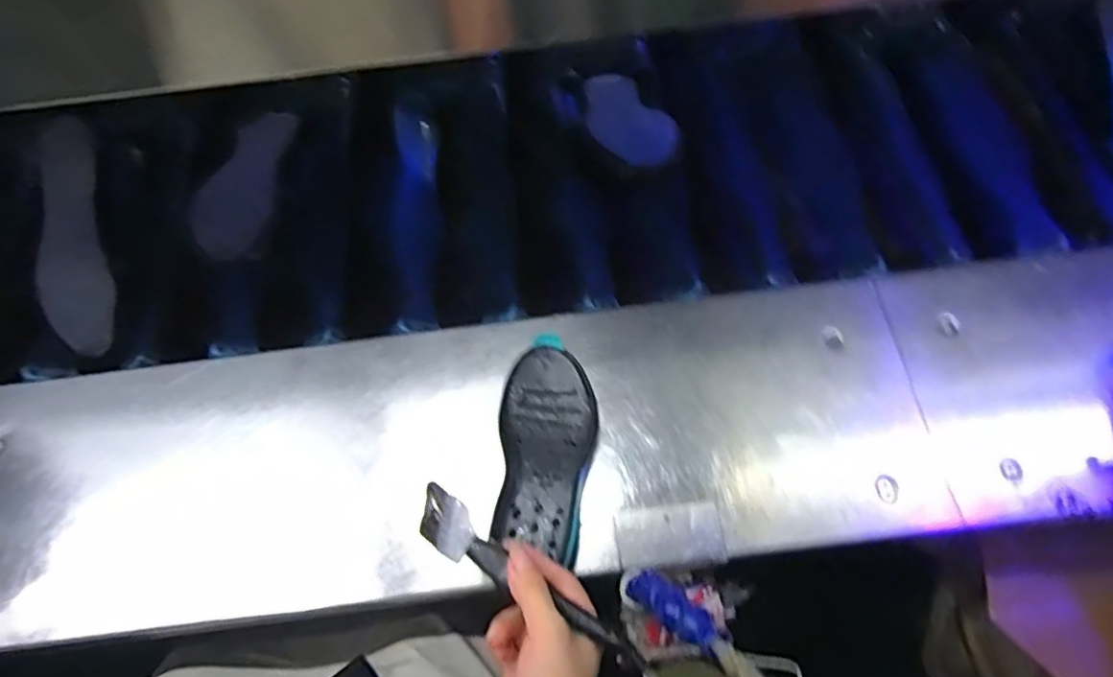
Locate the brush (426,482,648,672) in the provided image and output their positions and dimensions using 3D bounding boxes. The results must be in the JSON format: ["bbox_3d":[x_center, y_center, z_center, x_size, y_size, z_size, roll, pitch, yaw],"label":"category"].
[{"bbox_3d":[-0.021,0.148,0.414,0.170,0.010,0.031,29,71,21],"label":"brush"}]

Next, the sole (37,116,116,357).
[{"bbox_3d":[-0.516,-0.111,0.718,0.063,0.024,0.257,-11,81,-2],"label":"sole"}]

